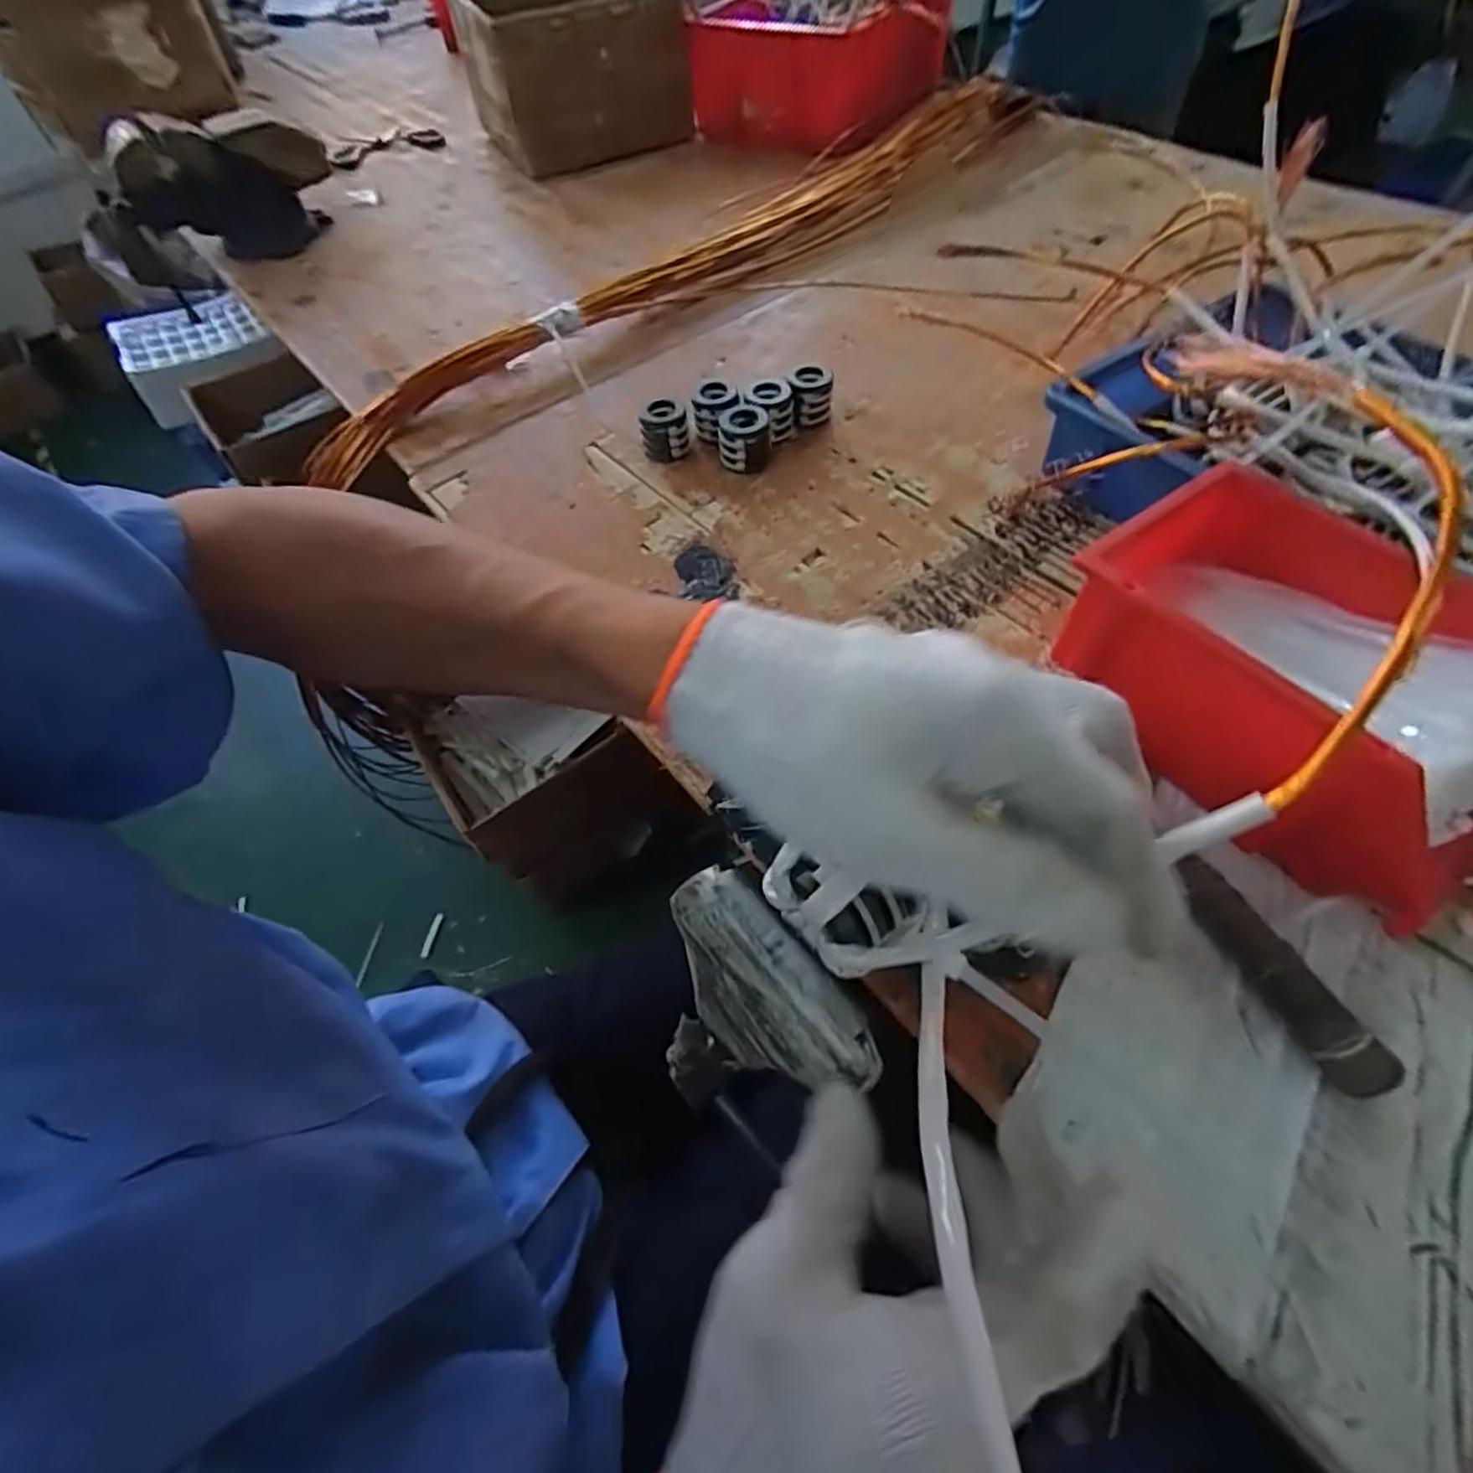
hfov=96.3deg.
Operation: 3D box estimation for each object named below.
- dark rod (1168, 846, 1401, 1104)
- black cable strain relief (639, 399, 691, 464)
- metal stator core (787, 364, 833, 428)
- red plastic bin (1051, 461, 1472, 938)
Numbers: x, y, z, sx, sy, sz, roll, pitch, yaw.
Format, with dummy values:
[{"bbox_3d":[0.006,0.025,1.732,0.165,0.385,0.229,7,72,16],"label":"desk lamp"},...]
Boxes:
[{"bbox_3d":[0.286,0.126,0.356,0.024,0.027,0.127,-23,58,-11],"label":"dark rod"},{"bbox_3d":[-0.070,-0.300,0.650,0.047,0.044,0.042,-9,57,-1],"label":"black cable strain relief"},{"bbox_3d":[0.074,-0.340,0.665,0.041,0.045,0.042,0,57,4],"label":"metal stator core"},{"bbox_3d":[0.325,-0.024,0.399,0.193,0.124,0.240,-31,60,-15],"label":"red plastic bin"}]

